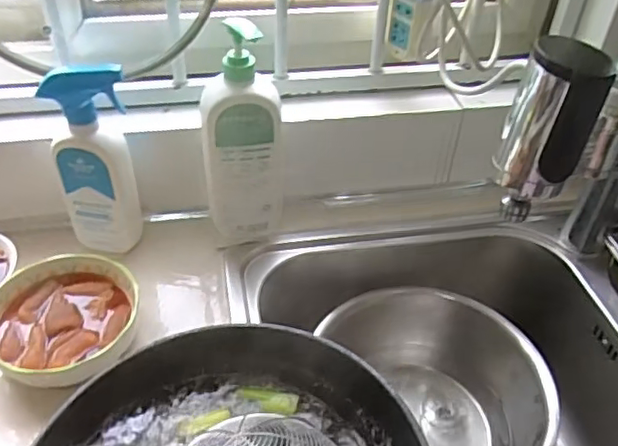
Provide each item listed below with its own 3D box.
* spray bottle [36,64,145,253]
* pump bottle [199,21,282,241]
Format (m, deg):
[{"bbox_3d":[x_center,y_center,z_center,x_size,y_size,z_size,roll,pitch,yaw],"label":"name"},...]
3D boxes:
[{"bbox_3d":[-0.241,-0.067,0.671,0.074,0.218,0.055,12,42,11],"label":"spray bottle"},{"bbox_3d":[-0.077,-0.094,0.688,0.091,0.251,0.056,-3,41,-7],"label":"pump bottle"}]

